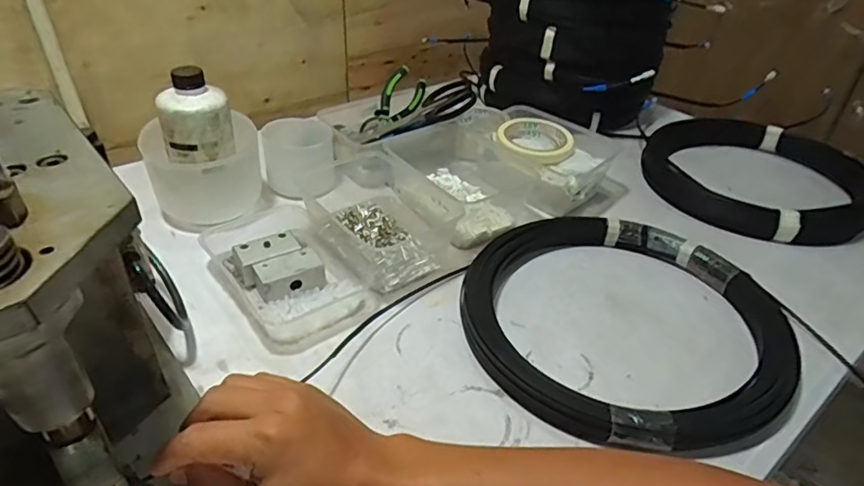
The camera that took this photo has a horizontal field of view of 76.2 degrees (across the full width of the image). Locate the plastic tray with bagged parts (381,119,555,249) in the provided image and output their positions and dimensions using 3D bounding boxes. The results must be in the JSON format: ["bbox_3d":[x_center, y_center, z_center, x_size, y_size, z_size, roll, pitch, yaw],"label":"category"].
[{"bbox_3d":[0.028,-0.086,0.696,0.153,0.068,0.219,-20,40,-28],"label":"plastic tray with bagged parts"}]

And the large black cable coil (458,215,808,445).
[{"bbox_3d":[0.180,0.069,0.522,0.284,0.032,0.280,4,32,-3],"label":"large black cable coil"}]

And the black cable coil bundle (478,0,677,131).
[{"bbox_3d":[0.226,-0.344,0.887,0.270,0.219,0.278,16,34,15],"label":"black cable coil bundle"}]

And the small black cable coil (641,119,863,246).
[{"bbox_3d":[0.447,-0.097,0.749,0.265,0.053,0.263,27,38,30],"label":"small black cable coil"}]

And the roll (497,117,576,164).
[{"bbox_3d":[0.128,-0.133,0.720,0.104,0.021,0.105,4,32,-3],"label":"roll"}]

